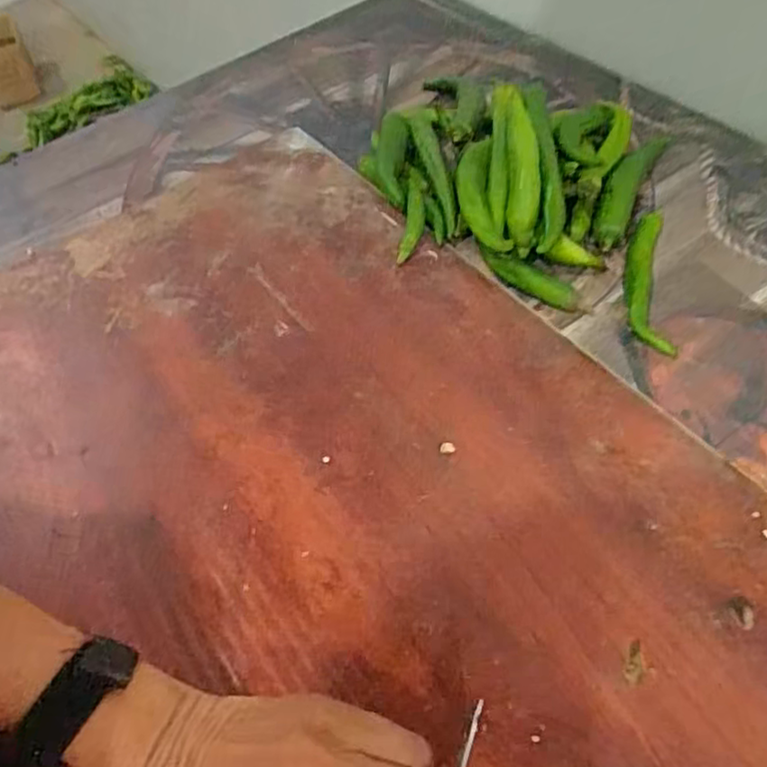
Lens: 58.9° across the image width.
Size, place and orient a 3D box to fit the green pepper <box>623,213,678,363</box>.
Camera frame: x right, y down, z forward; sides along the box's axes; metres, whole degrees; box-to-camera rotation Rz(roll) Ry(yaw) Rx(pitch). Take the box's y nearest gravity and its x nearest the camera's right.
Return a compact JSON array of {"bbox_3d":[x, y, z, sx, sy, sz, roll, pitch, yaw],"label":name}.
[{"bbox_3d":[0.191,-0.078,0.489,0.029,0.023,0.128,4,51,9],"label":"green pepper"}]

